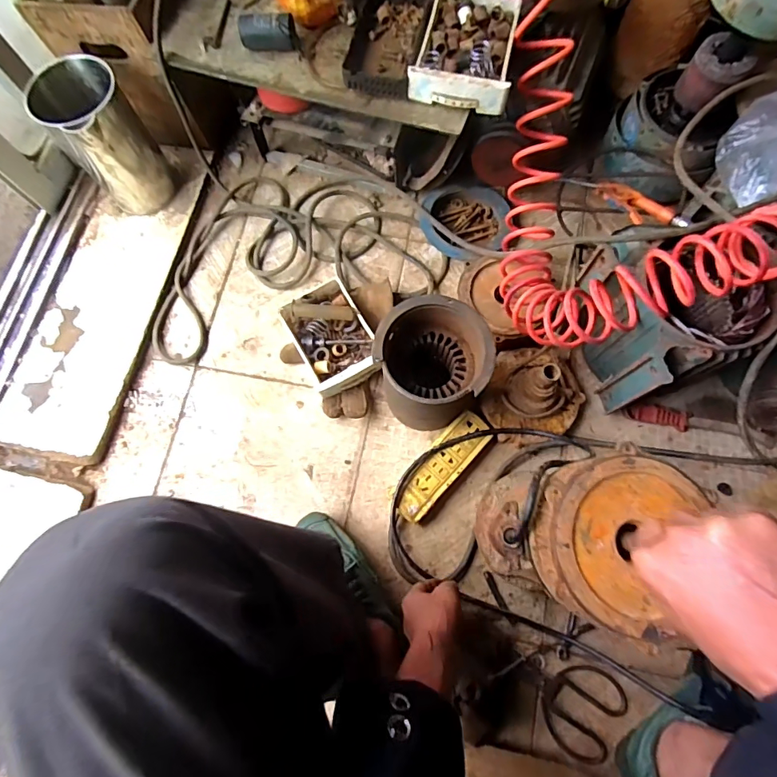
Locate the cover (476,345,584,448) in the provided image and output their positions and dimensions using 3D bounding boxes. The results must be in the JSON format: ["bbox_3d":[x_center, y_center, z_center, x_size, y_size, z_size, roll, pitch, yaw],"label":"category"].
[{"bbox_3d":[0.225,0.000,0.686,0.153,0.123,0.148,-3,74,1],"label":"cover"}]

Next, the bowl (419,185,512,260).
[{"bbox_3d":[0.139,-0.304,0.823,0.149,0.049,0.156,0,74,2],"label":"bowl"}]

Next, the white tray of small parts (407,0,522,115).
[{"bbox_3d":[0.110,-0.473,0.636,0.134,0.040,0.179,11,75,5],"label":"white tray of small parts"}]

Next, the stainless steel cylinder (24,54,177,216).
[{"bbox_3d":[-0.469,-0.413,0.782,0.122,0.211,0.122,0,74,2],"label":"stainless steel cylinder"}]

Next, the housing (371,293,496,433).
[{"bbox_3d":[0.059,-0.027,0.661,0.132,0.195,0.143,0,74,2],"label":"housing"}]

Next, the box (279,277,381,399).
[{"bbox_3d":[-0.093,-0.082,0.765,0.119,0.063,0.177,-28,75,-6],"label":"box"}]

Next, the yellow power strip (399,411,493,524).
[{"bbox_3d":[0.083,0.121,0.712,0.060,0.031,0.184,42,80,12],"label":"yellow power strip"}]

